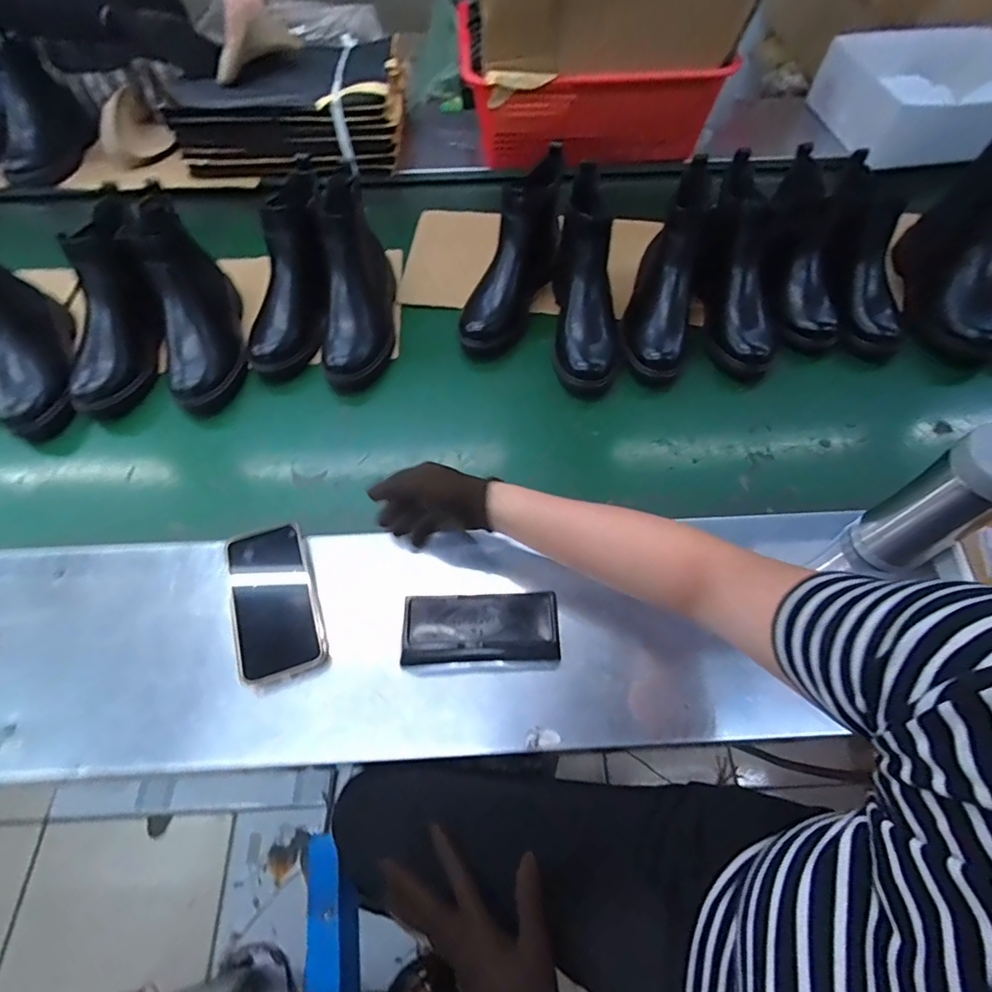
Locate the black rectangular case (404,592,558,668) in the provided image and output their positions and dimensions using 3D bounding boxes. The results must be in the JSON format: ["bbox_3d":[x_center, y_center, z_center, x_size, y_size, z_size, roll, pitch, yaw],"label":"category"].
[{"bbox_3d":[-0.016,0.132,0.501,0.153,0.046,0.064,-3,60,0],"label":"black rectangular case"}]

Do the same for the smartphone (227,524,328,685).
[{"bbox_3d":[-0.230,0.107,0.524,0.082,0.017,0.156,-17,63,-13],"label":"smartphone"}]

